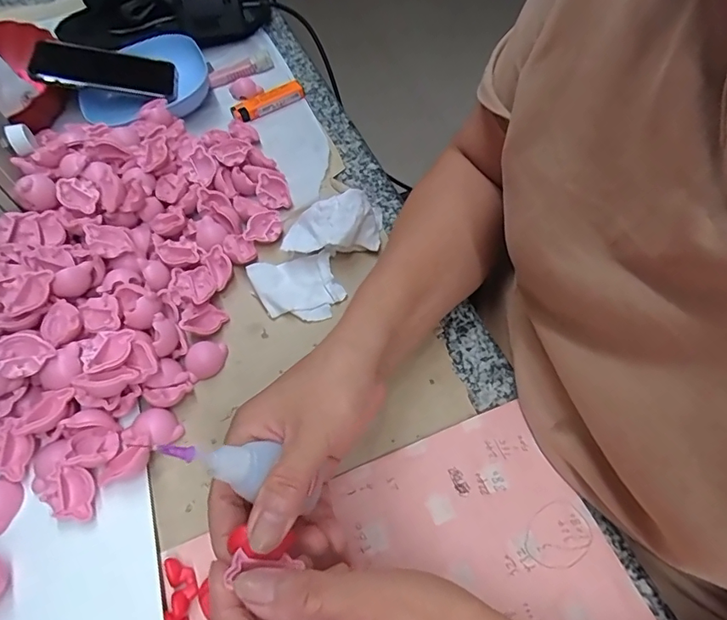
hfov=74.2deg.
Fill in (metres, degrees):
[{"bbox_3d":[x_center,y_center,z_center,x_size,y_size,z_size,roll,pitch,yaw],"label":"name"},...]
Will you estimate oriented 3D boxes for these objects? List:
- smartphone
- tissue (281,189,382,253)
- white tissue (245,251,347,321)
[{"bbox_3d":[-0.278,-0.262,0.526,0.138,0.013,0.081,6,49,-16],"label":"smartphone"},{"bbox_3d":[-0.024,-0.069,0.400,0.090,0.039,0.045,-16,58,-6],"label":"tissue"},{"bbox_3d":[-0.053,-0.018,0.386,0.069,0.013,0.056,-10,56,-9],"label":"white tissue"}]

